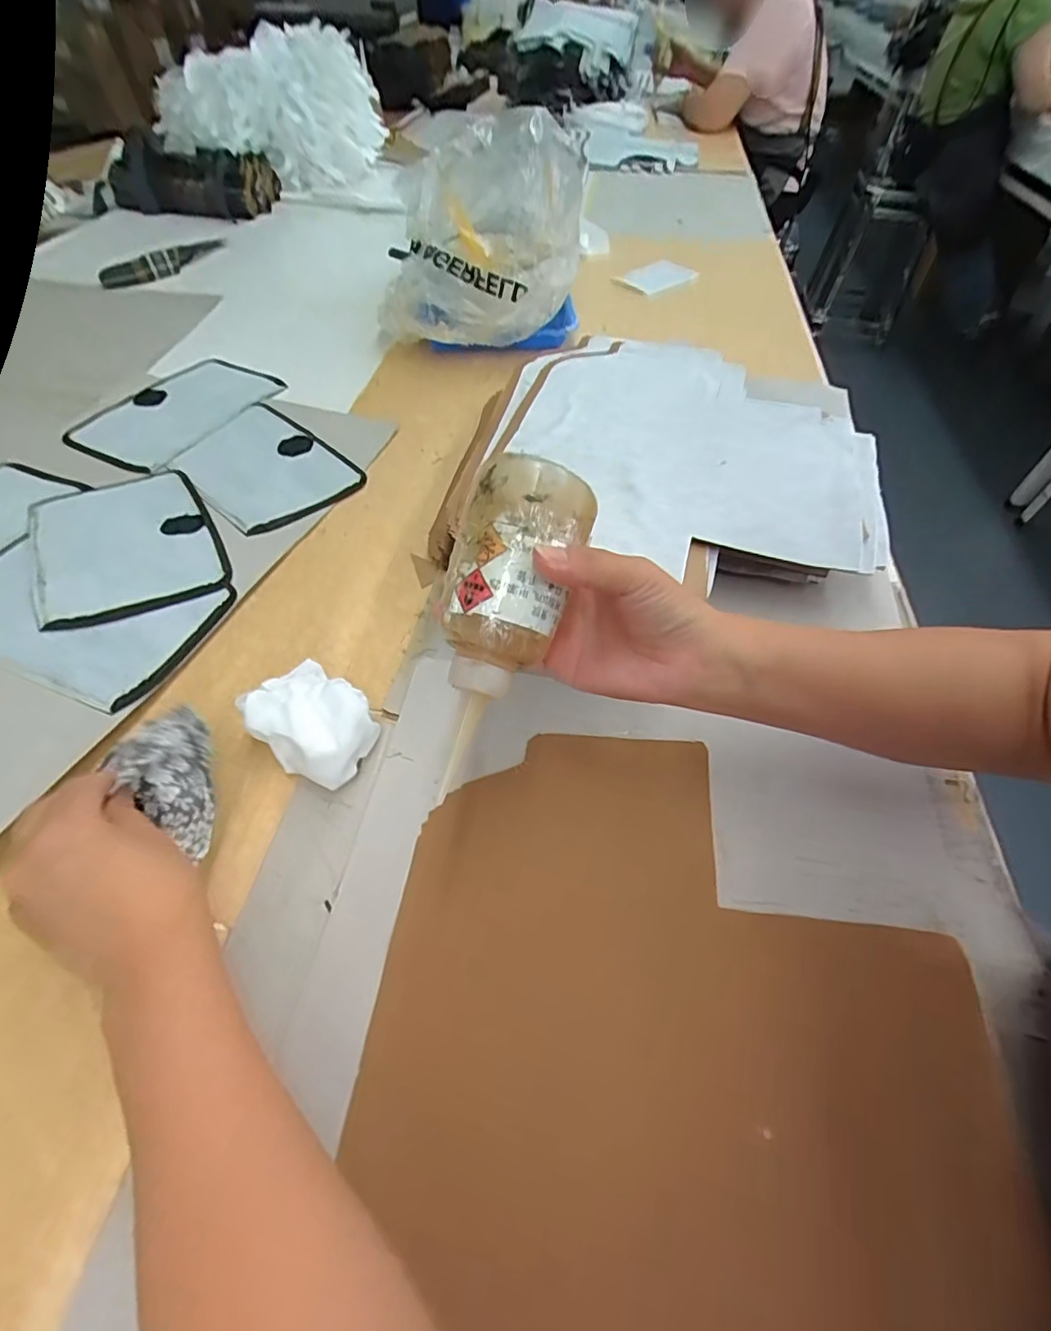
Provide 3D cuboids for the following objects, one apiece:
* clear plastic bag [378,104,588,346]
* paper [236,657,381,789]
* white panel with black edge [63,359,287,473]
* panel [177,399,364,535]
[{"bbox_3d":[-0.057,-0.560,0.716,0.246,0.196,0.253,6,53,2],"label":"clear plastic bag"},{"bbox_3d":[-0.147,0.040,0.389,0.083,0.051,0.061,31,58,18],"label":"paper"},{"bbox_3d":[-0.410,-0.305,0.673,0.132,0.011,0.224,29,58,14],"label":"white panel with black edge"},{"bbox_3d":[-0.286,-0.217,0.611,0.209,0.011,0.140,38,63,26],"label":"panel"}]

